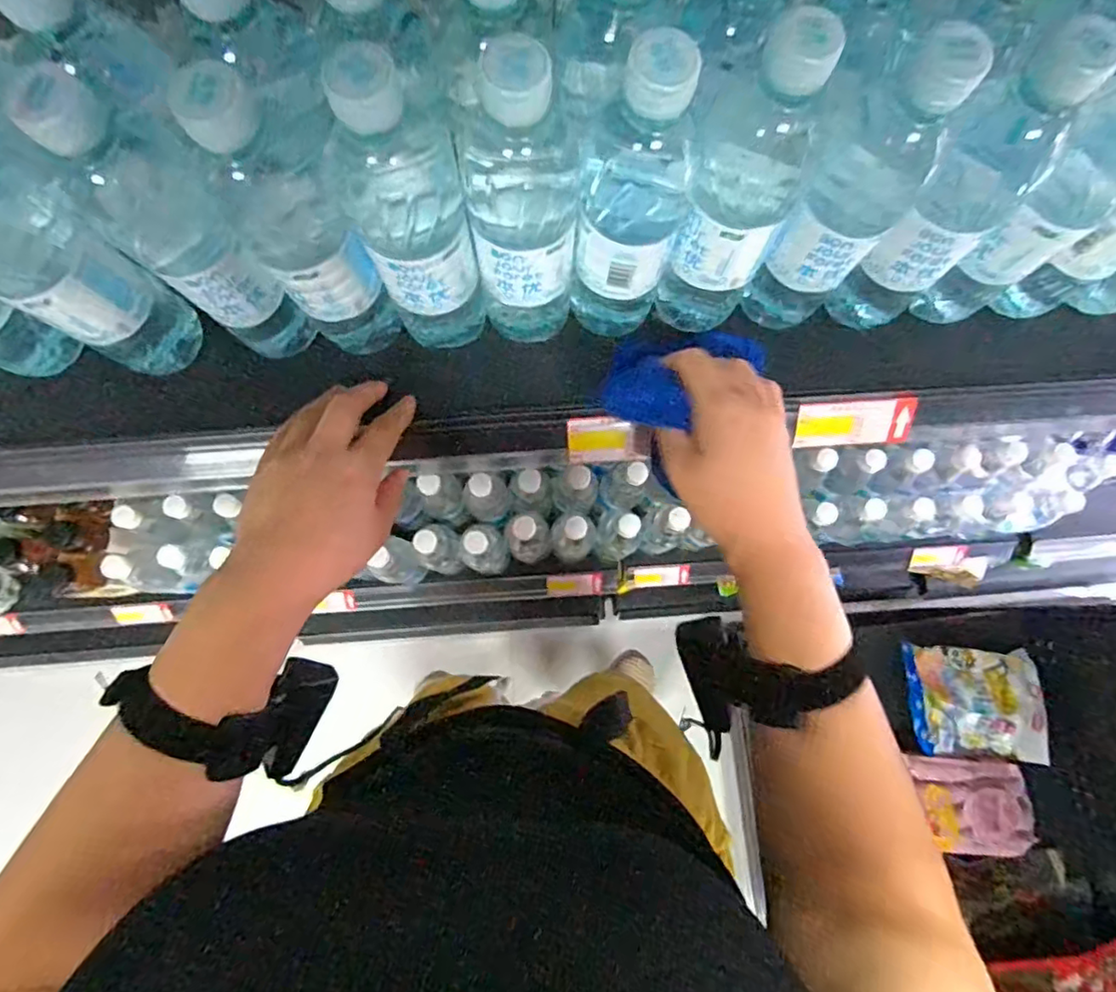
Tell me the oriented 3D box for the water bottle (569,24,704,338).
[{"bbox_3d":[0.042,-0.165,0.361,0.058,0.220,0.053,14,79,2],"label":"water bottle"}]

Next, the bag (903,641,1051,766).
[{"bbox_3d":[0.675,0.331,0.955,0.220,0.027,0.165,4,79,0],"label":"bag"}]

